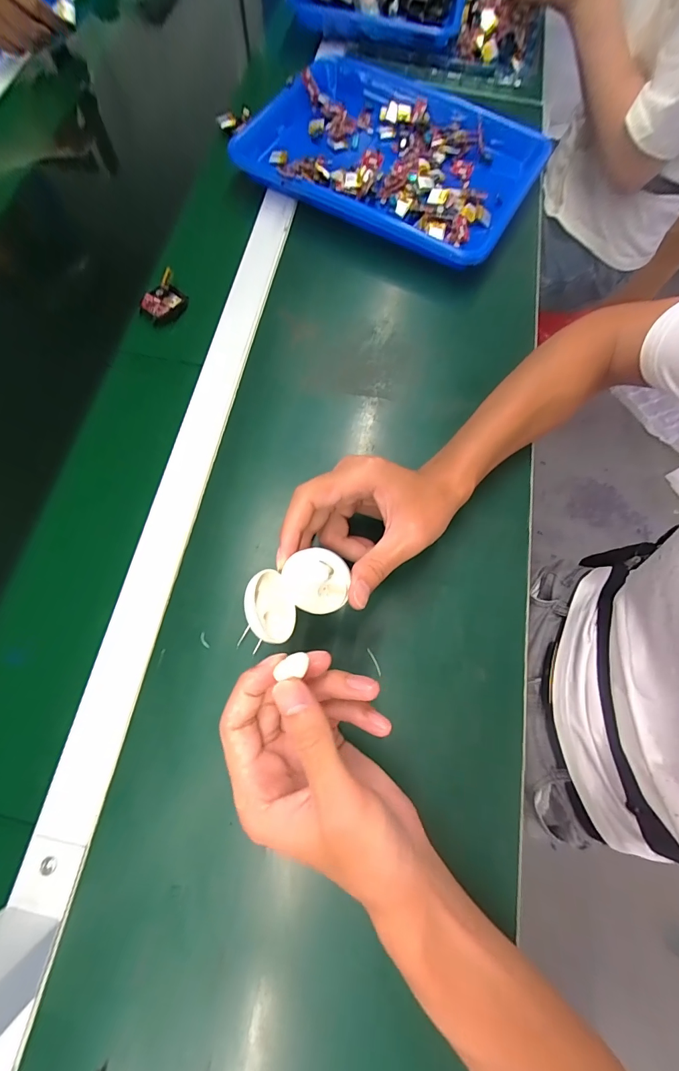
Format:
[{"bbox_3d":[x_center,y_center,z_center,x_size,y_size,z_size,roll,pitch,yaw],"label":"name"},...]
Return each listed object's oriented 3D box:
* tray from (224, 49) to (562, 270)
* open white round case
[{"bbox_3d":[0.070,-0.484,0.491,0.347,0.038,0.285,27,74,7],"label":"tray"},{"bbox_3d":[-0.026,0.036,0.247,0.066,0.025,0.041,-30,76,-10],"label":"open white round case"}]

